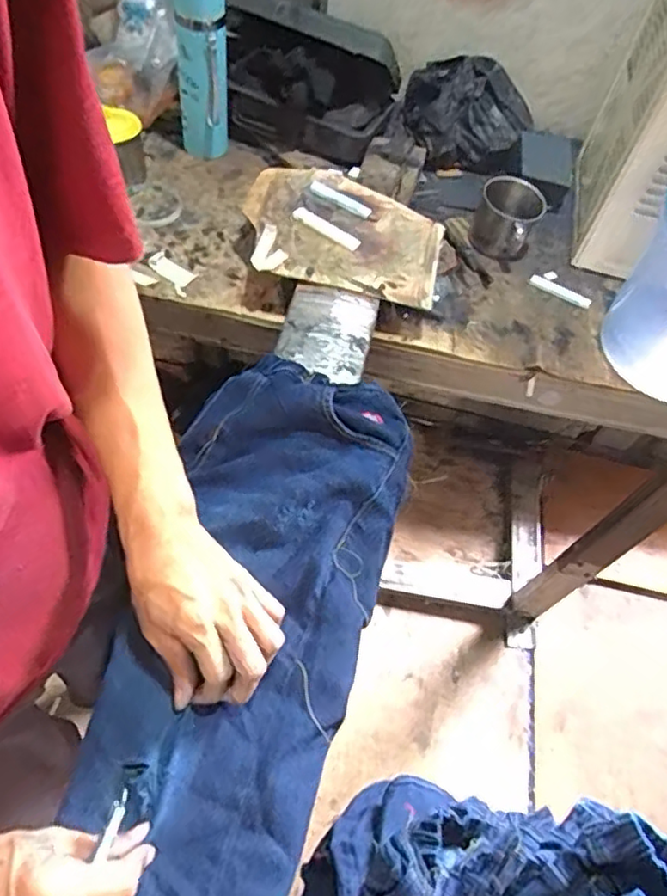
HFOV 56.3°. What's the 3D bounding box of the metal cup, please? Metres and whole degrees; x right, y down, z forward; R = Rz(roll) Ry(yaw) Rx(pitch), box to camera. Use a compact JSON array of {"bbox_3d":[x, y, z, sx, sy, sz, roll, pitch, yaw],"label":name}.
[{"bbox_3d":[0.229,-0.303,0.838,0.081,0.080,0.082,4,56,-5],"label":"metal cup"}]

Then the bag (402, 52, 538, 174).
[{"bbox_3d":[0.197,-0.498,0.919,0.189,0.106,0.137,14,56,2],"label":"bag"}]

